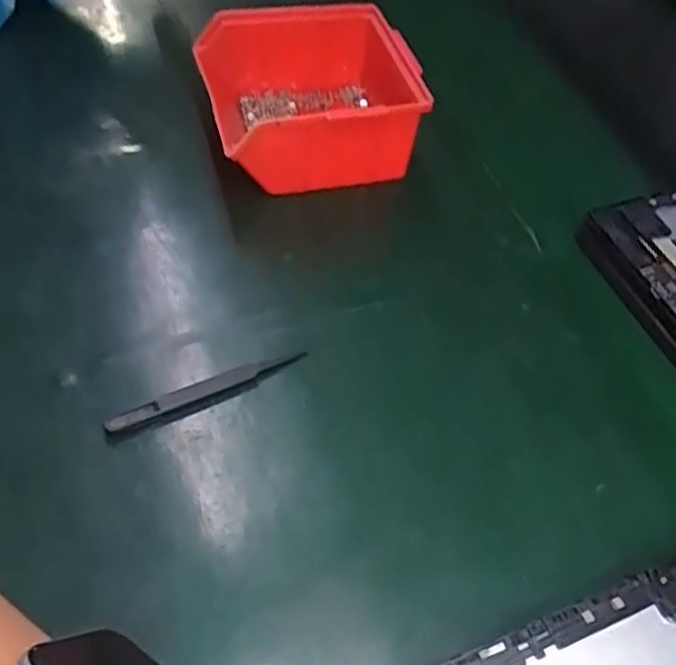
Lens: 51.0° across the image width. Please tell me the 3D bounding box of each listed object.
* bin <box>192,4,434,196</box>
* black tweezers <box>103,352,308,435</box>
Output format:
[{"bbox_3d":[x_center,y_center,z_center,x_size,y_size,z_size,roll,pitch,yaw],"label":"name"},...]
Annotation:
[{"bbox_3d":[-0.017,-0.157,0.481,0.138,0.063,0.125,-9,55,-11],"label":"bin"},{"bbox_3d":[-0.067,0.030,0.368,0.106,0.007,0.013,-24,59,-20],"label":"black tweezers"}]

